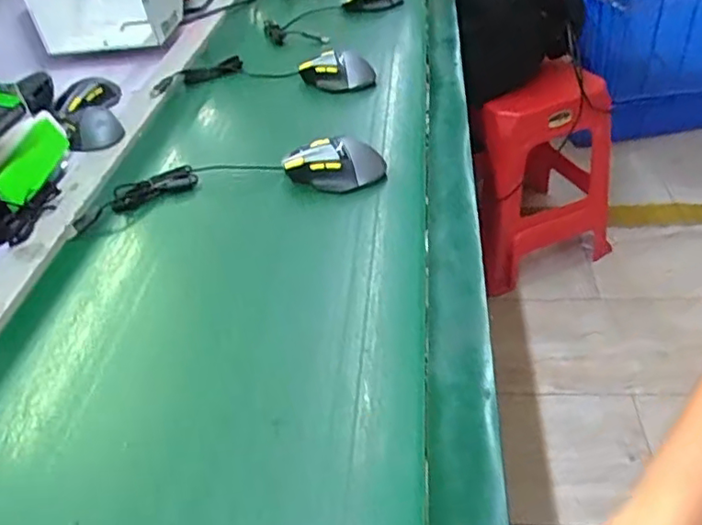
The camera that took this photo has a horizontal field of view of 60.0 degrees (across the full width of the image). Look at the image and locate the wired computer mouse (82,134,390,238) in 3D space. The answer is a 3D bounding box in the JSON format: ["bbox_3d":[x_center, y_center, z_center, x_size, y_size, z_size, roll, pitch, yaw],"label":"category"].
[{"bbox_3d":[-0.139,-0.102,0.719,0.352,0.051,0.084,-13,42,0],"label":"wired computer mouse"}]

